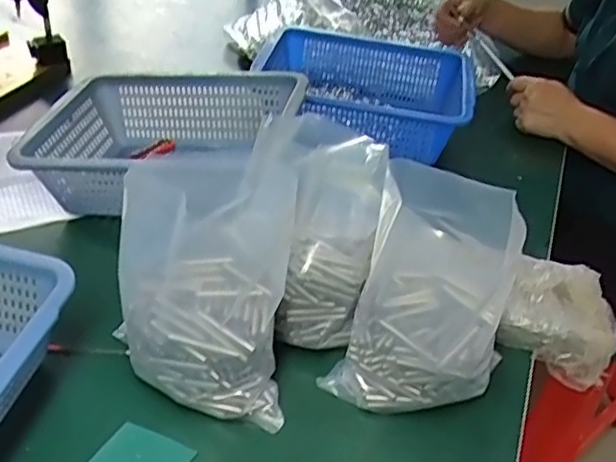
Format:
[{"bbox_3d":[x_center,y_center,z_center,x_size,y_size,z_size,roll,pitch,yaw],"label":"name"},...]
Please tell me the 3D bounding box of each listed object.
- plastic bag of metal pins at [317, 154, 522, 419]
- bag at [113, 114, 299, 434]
[{"bbox_3d":[0.109,0.057,0.555,0.136,0.194,0.123,18,40,15],"label":"plastic bag of metal pins"},{"bbox_3d":[-0.083,0.035,0.563,0.149,0.191,0.172,9,39,5],"label":"bag"}]

